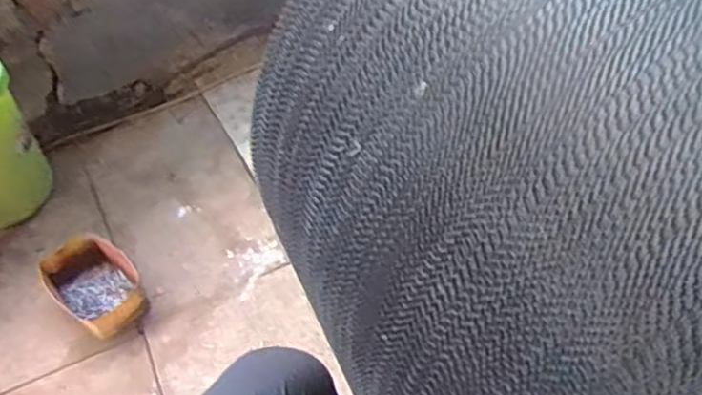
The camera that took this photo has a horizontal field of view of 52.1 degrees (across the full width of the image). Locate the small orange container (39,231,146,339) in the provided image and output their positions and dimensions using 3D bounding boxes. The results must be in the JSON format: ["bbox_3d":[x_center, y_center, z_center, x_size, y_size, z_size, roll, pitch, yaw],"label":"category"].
[{"bbox_3d":[-0.440,0.150,1.240,0.130,0.066,0.200,-36,54,-27],"label":"small orange container"}]

